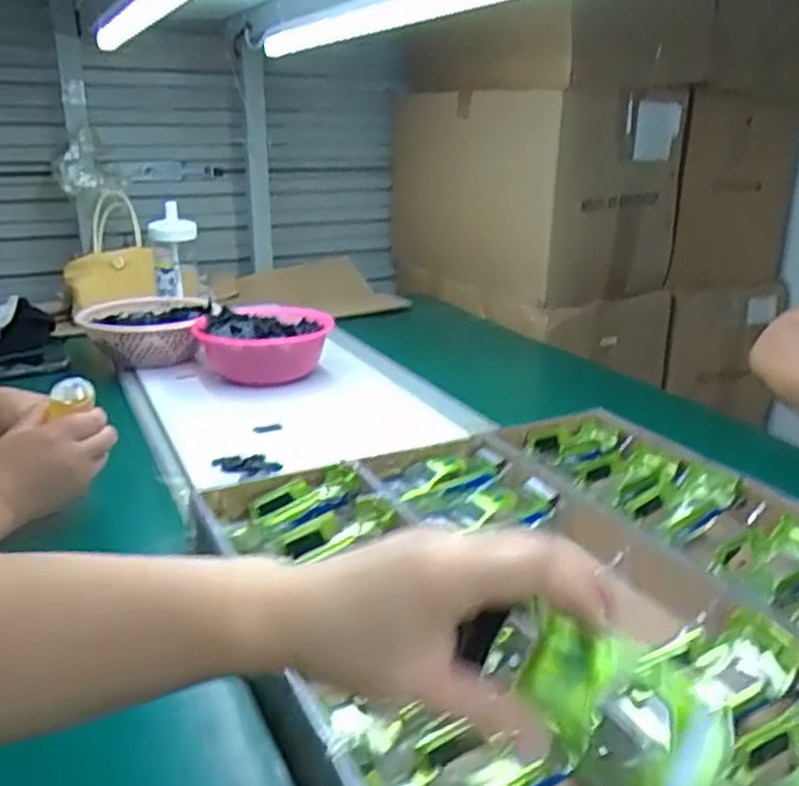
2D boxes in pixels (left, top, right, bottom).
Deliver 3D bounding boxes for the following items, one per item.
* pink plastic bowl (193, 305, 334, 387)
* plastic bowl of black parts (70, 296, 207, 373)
[{"bbox_3d":[-0.199,-0.065,1.111,0.189,0.094,0.209,-7,22,-17],"label":"pink plastic bowl"},{"bbox_3d":[-0.388,-0.091,1.163,0.185,0.077,0.198,-2,21,-4],"label":"plastic bowl of black parts"}]

